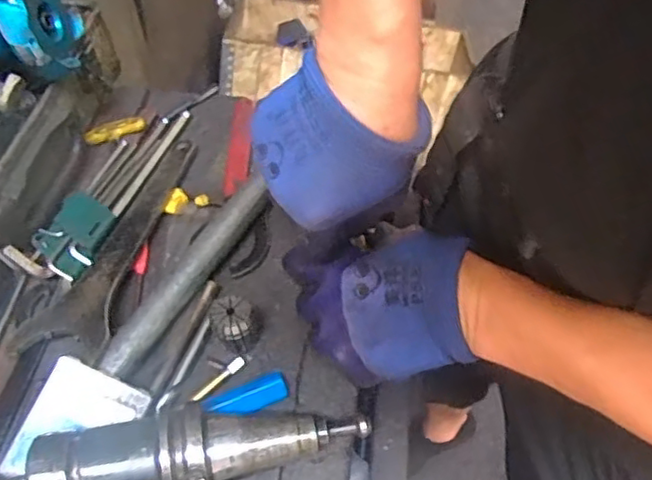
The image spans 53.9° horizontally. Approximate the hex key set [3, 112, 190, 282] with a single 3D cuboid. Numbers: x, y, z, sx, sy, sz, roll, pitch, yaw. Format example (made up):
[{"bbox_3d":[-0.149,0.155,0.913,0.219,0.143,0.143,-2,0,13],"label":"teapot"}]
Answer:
[{"bbox_3d":[-0.185,-0.050,0.545,0.048,0.031,0.200,13,52,12],"label":"hex key set"}]

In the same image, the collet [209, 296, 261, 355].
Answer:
[{"bbox_3d":[-0.064,0.062,0.455,0.030,0.041,0.029,-1,50,1],"label":"collet"}]

